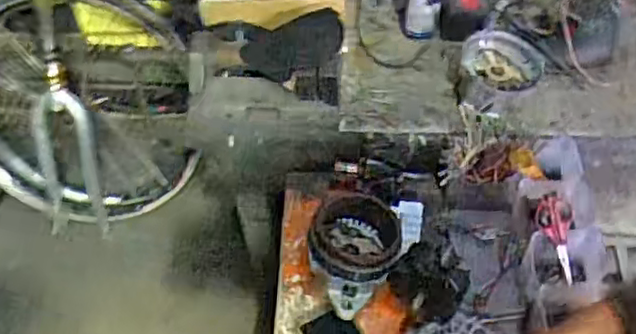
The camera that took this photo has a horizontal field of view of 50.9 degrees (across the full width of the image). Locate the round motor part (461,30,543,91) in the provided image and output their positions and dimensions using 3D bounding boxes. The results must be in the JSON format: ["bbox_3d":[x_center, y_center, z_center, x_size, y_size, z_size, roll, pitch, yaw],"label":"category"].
[{"bbox_3d":[0.318,-0.178,1.159,0.127,0.050,0.137,-1,51,1],"label":"round motor part"}]

